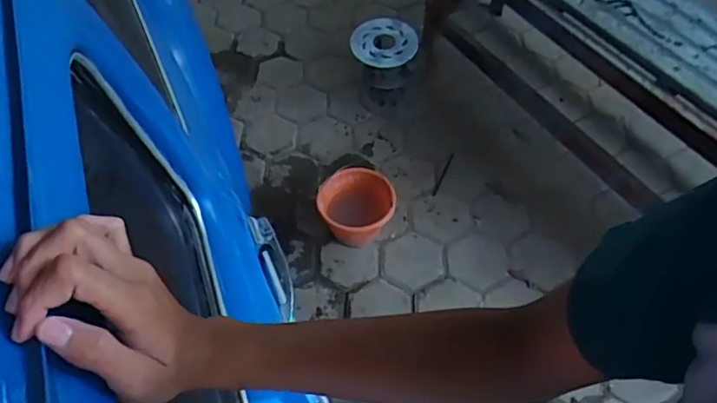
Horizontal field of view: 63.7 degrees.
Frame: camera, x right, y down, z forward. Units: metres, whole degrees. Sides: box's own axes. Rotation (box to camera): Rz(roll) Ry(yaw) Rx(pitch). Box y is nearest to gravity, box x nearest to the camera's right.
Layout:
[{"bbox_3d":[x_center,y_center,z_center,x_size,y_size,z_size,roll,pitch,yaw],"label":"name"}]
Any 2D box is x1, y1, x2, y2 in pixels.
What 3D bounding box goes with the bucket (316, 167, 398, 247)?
[{"bbox_3d":[-0.006,0.030,1.806,0.223,0.188,0.229,-1,53,1],"label":"bucket"}]

